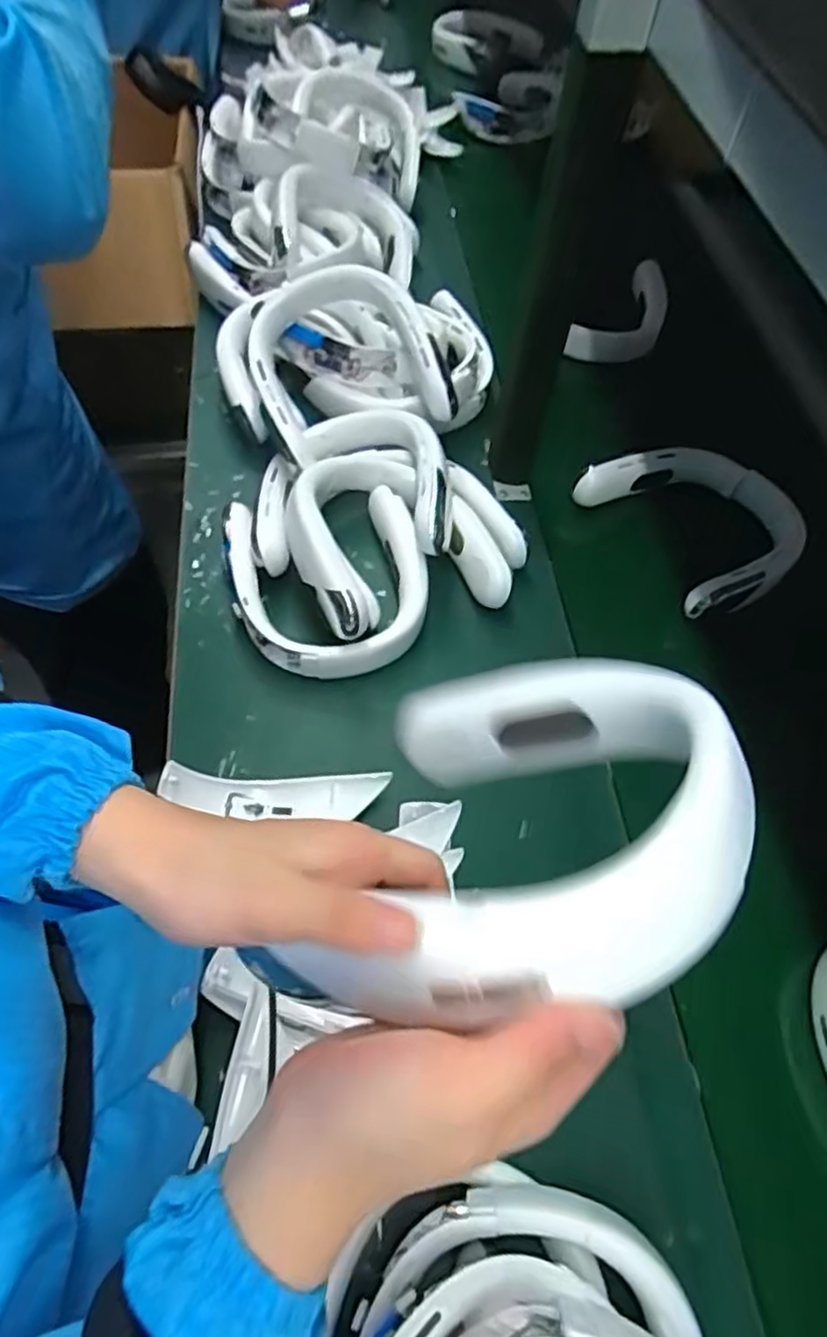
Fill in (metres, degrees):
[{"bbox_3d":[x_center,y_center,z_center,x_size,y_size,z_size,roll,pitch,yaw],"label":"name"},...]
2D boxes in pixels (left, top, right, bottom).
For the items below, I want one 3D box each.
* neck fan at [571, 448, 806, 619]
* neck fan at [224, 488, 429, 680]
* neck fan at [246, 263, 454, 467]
[{"bbox_3d":[0.324,-0.167,0.770,0.200,0.055,0.216,-26,65,-17],"label":"neck fan"},{"bbox_3d":[-0.082,-0.083,0.678,0.184,0.053,0.188,2,60,-3],"label":"neck fan"},{"bbox_3d":[-0.076,-0.328,0.730,0.188,0.060,0.211,-21,81,0],"label":"neck fan"}]

